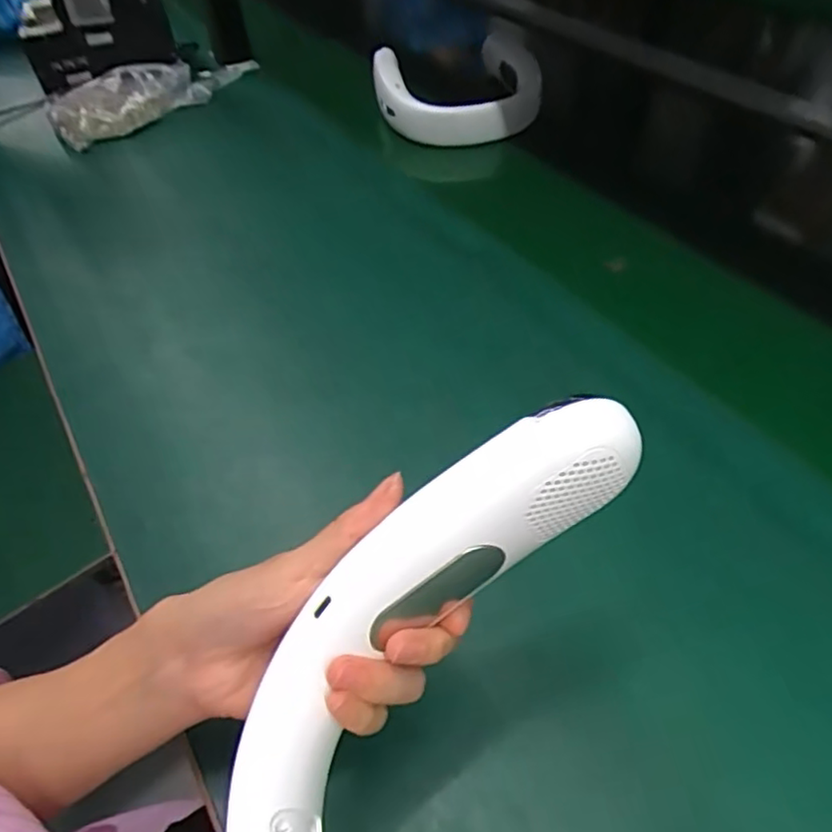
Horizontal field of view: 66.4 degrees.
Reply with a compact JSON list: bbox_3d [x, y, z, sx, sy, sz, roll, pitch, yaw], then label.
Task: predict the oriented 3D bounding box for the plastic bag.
[{"bbox_3d":[-0.287,-0.375,0.725,0.256,0.045,0.083,-36,56,-23],"label":"plastic bag"}]

